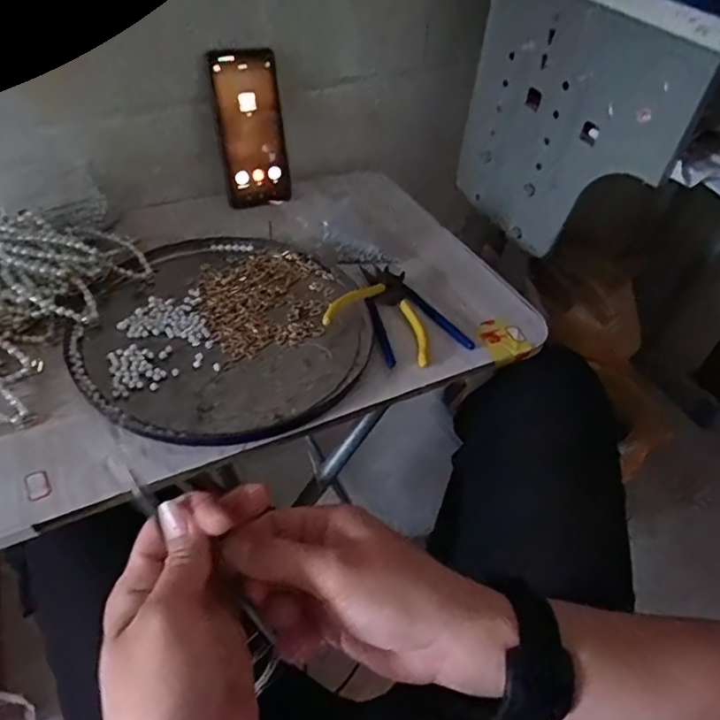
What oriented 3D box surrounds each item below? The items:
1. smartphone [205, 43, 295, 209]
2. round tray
[{"bbox_3d":[-0.125,-0.264,0.648,0.078,0.165,0.010,-15,28,-19],"label":"smartphone"},{"bbox_3d":[-0.122,-0.031,0.520,0.247,0.018,0.255,2,46,-3],"label":"round tray"}]

